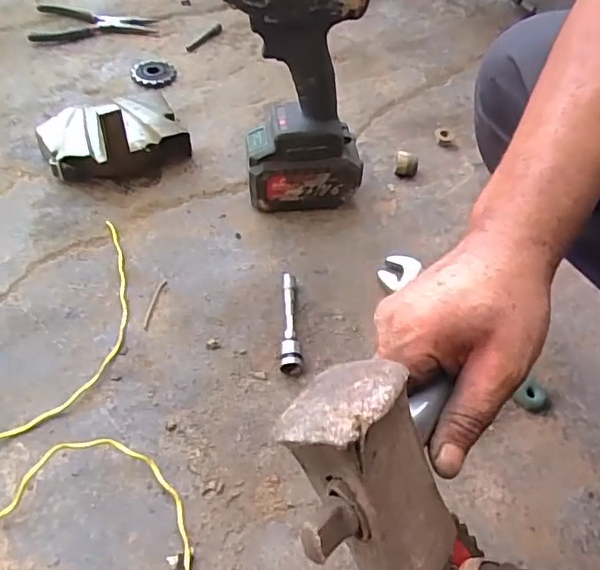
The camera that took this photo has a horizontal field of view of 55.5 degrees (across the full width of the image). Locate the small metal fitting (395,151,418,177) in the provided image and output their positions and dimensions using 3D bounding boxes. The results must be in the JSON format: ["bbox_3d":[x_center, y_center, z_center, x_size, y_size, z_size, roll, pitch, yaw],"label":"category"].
[{"bbox_3d":[0.128,-0.145,0.685,0.025,0.025,0.021,7,52,3],"label":"small metal fitting"}]

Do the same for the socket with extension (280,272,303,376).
[{"bbox_3d":[-0.008,0.034,0.542,0.019,0.021,0.105,1,52,-2],"label":"socket with extension"}]

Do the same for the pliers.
[{"bbox_3d":[-0.313,-0.404,0.873,0.179,0.013,0.105,-4,52,-6],"label":"pliers"}]

